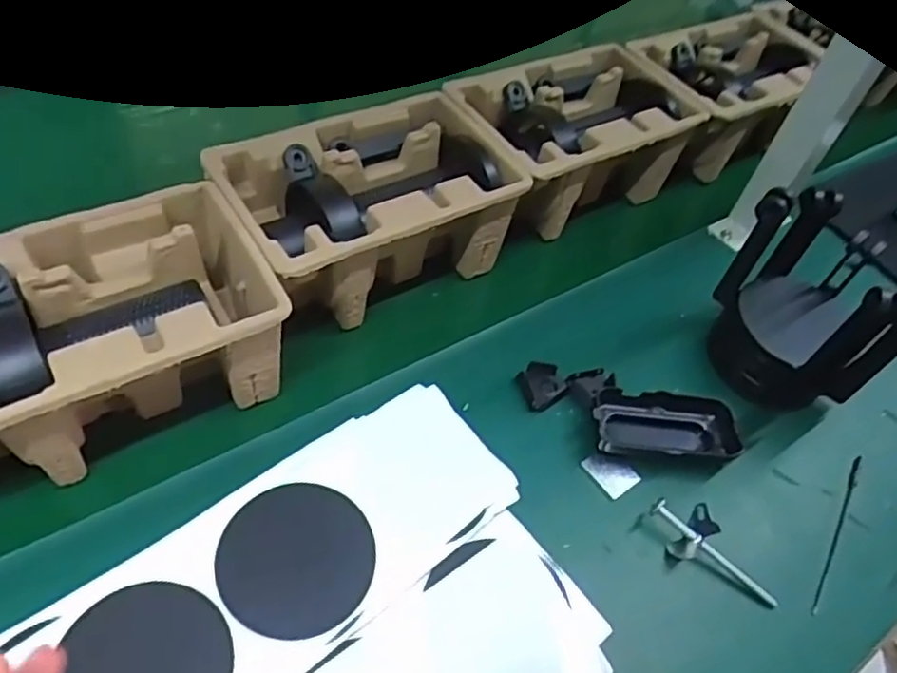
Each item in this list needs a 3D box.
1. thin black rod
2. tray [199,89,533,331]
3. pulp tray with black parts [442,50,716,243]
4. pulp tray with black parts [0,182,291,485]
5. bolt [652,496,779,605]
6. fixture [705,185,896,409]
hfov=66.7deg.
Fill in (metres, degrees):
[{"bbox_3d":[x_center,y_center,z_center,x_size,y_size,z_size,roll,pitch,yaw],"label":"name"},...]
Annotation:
[{"bbox_3d":[0.287,0.142,0.504,0.006,0.007,0.148,30,53,19],"label":"thin black rod"},{"bbox_3d":[-0.066,-0.100,0.571,0.226,0.097,0.146,-25,59,-28],"label":"tray"},{"bbox_3d":[0.120,-0.188,0.674,0.226,0.096,0.137,-23,58,-27],"label":"pulp tray with black parts"},{"bbox_3d":[-0.232,0.004,0.456,0.219,0.101,0.141,-25,56,-25],"label":"pulp tray with black parts"},{"bbox_3d":[0.186,0.146,0.476,0.098,0.019,0.044,41,56,11],"label":"bolt"},{"bbox_3d":[0.295,-0.023,0.547,0.104,0.143,0.135,-15,55,-21],"label":"fixture"}]

